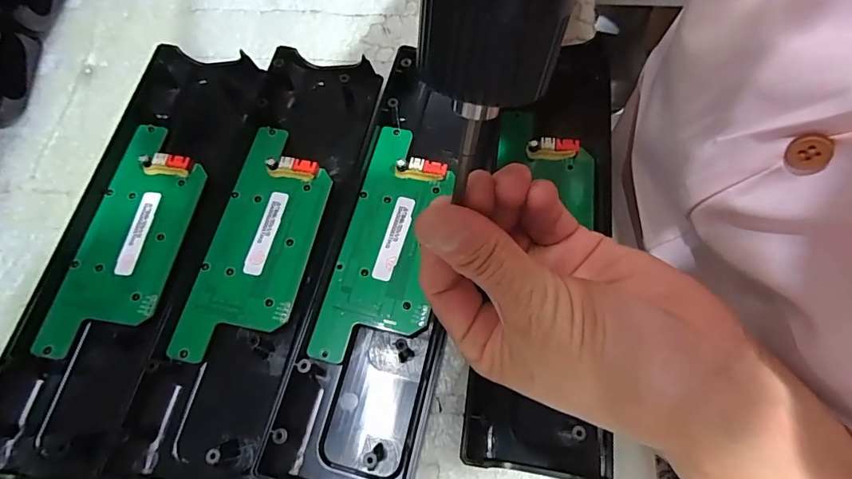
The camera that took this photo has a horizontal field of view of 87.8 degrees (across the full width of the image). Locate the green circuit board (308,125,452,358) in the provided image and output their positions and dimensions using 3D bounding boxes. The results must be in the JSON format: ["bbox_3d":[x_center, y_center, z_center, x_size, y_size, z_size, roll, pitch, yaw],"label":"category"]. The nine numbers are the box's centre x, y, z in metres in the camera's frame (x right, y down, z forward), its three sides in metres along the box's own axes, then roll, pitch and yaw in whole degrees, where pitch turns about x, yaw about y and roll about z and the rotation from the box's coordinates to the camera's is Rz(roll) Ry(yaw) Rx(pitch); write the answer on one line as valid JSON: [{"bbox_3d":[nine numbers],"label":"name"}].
[{"bbox_3d":[-0.018,-0.002,0.239,0.050,0.008,0.134,11,68,5],"label":"green circuit board"}]

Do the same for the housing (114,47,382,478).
[{"bbox_3d":[-0.088,0.001,0.245,0.076,0.020,0.245,9,68,4],"label":"housing"}]

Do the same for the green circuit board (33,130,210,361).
[{"bbox_3d":[-0.162,-0.003,0.244,0.054,0.012,0.132,9,68,4],"label":"green circuit board"}]

